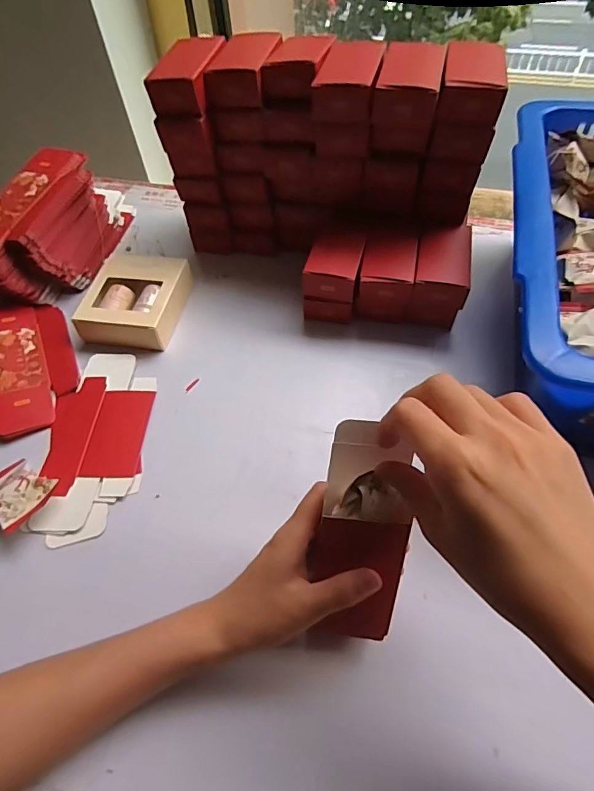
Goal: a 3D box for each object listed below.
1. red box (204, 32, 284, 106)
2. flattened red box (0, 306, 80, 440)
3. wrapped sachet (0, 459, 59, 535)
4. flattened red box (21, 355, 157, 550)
[{"bbox_3d":[-0.049,-0.316,0.424,0.055,0.034,0.082,8,56,8],"label":"red box"},{"bbox_3d":[-0.270,-0.036,0.451,0.078,0.008,0.165,-15,59,-20],"label":"flattened red box"},{"bbox_3d":[-0.235,0.080,0.360,0.066,0.026,0.051,22,59,18],"label":"wrapped sachet"},{"bbox_3d":[-0.180,0.037,0.397,0.090,0.013,0.182,-6,55,-1],"label":"flattened red box"}]

